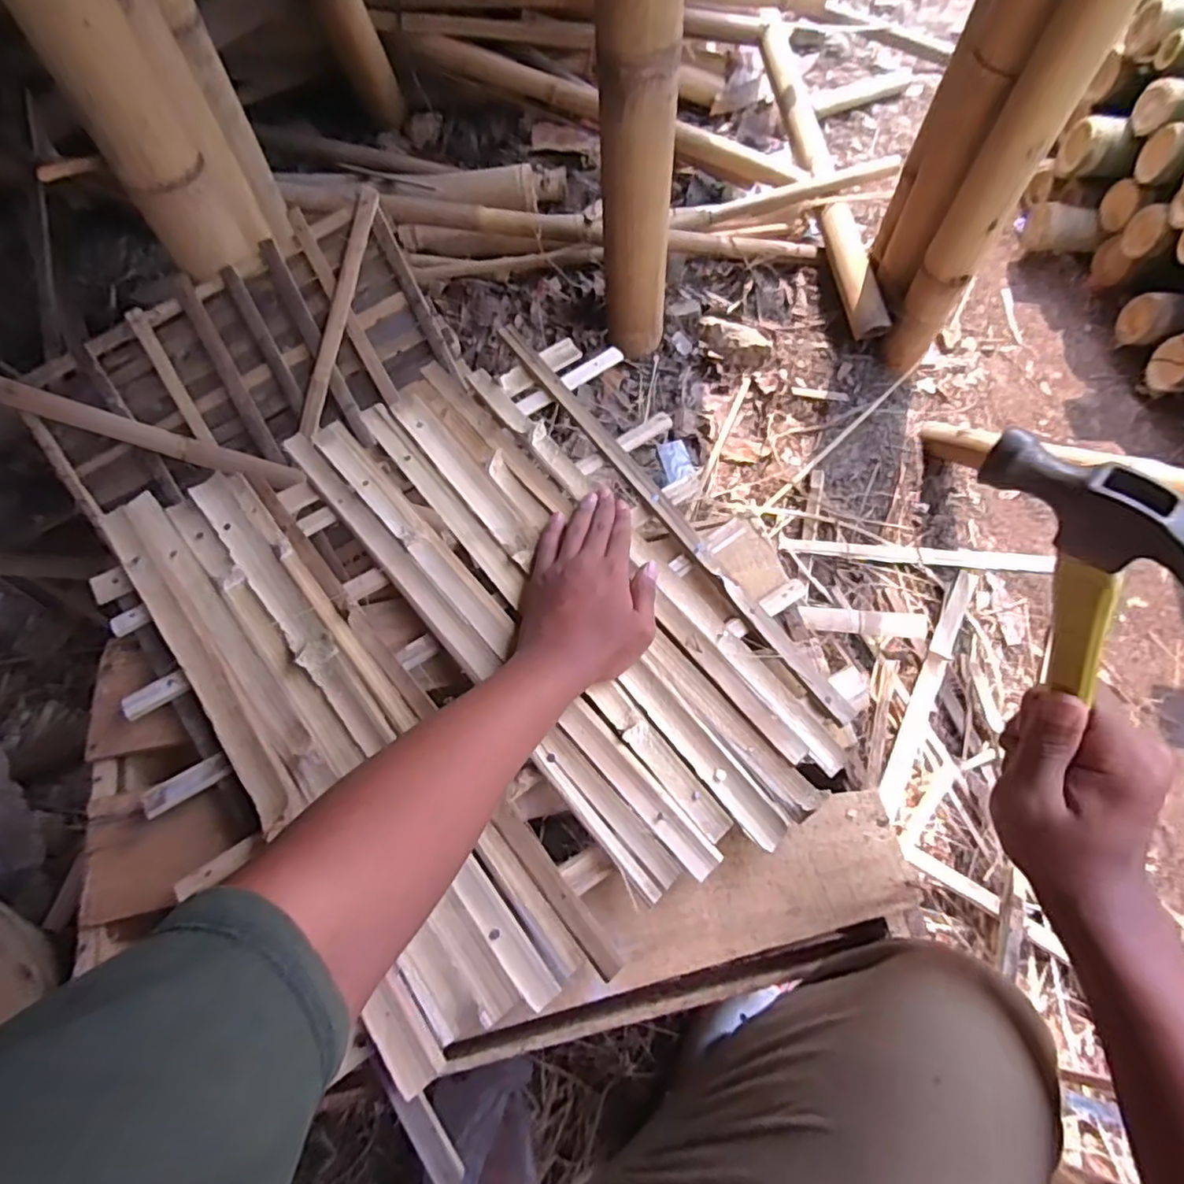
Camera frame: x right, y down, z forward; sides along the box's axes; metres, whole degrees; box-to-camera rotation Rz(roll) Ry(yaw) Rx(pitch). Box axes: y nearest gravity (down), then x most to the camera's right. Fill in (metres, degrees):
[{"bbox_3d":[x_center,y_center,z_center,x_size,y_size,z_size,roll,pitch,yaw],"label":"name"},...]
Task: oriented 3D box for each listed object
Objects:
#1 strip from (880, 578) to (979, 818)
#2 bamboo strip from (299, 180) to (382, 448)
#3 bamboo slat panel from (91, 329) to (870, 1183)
[{"bbox_3d":[0.478,0.128,0.886,0.033,0.013,0.391,26,66,13],"label":"strip"},{"bbox_3d":[-0.317,-0.348,0.787,0.024,0.019,0.312,17,93,9],"label":"bamboo strip"},{"bbox_3d":[-0.087,0.027,0.526,0.454,0.049,0.536,-35,68,-16],"label":"bamboo slat panel"}]

